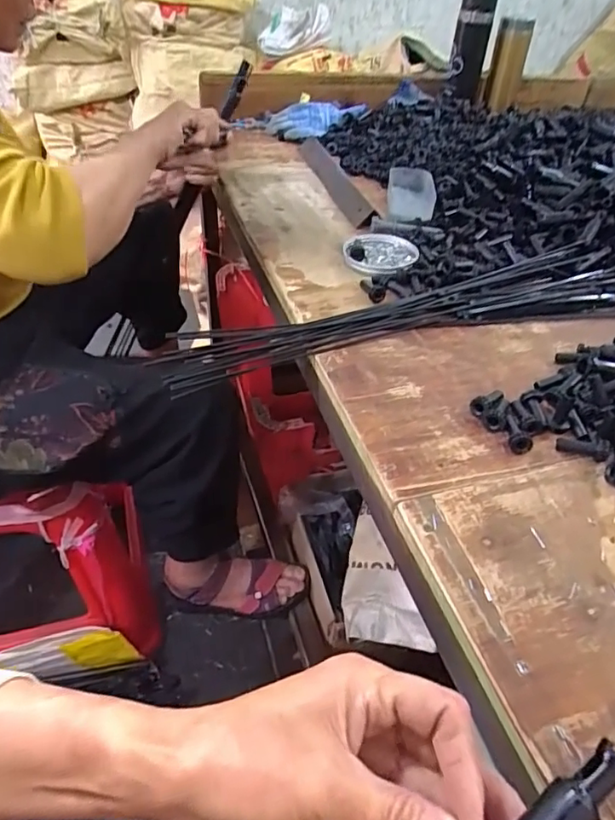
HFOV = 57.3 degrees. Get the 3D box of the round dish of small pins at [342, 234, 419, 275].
[{"bbox_3d":[0.090,-0.194,0.699,0.087,0.020,0.096,16,47,19],"label":"round dish of small pins"}]

